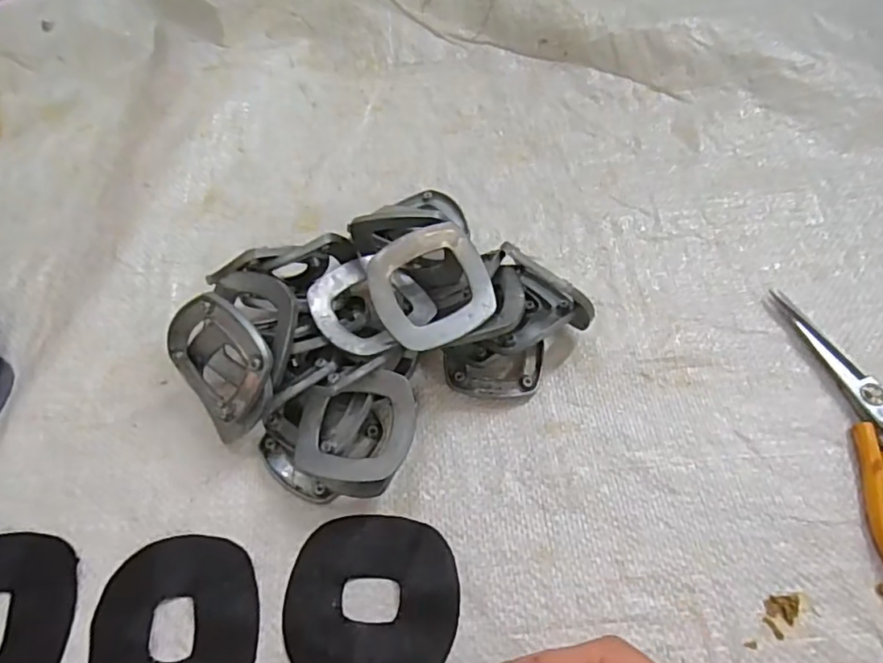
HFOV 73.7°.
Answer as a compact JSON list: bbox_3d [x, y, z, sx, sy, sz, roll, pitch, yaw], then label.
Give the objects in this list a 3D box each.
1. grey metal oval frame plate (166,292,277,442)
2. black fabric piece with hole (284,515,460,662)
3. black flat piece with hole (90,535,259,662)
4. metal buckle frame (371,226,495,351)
[{"bbox_3d":[-0.115,0.019,0.309,0.067,0.016,0.068,-38,83,28],"label":"grey metal oval frame plate"},{"bbox_3d":[-0.033,0.128,0.282,0.080,0.004,0.076,0,58,2],"label":"black fabric piece with hole"},{"bbox_3d":[-0.125,0.139,0.277,0.074,0.004,0.081,-11,59,-6],"label":"black flat piece with hole"},{"bbox_3d":[-0.004,-0.024,0.301,0.060,0.007,0.057,-27,93,-15],"label":"metal buckle frame"}]

